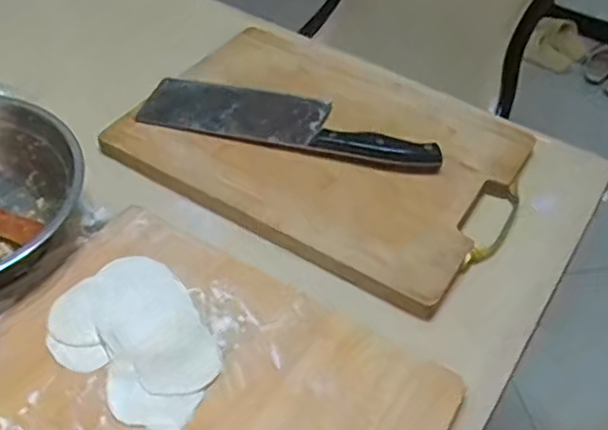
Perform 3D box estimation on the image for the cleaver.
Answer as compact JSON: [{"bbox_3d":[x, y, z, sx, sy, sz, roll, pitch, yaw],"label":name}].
[{"bbox_3d":[-0.012,-0.093,0.627,0.286,0.020,0.075,12,47,8],"label":"cleaver"}]

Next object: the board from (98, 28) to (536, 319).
[{"bbox_3d":[0.026,-0.074,0.631,0.349,0.024,0.265,25,50,19],"label":"board"}]

